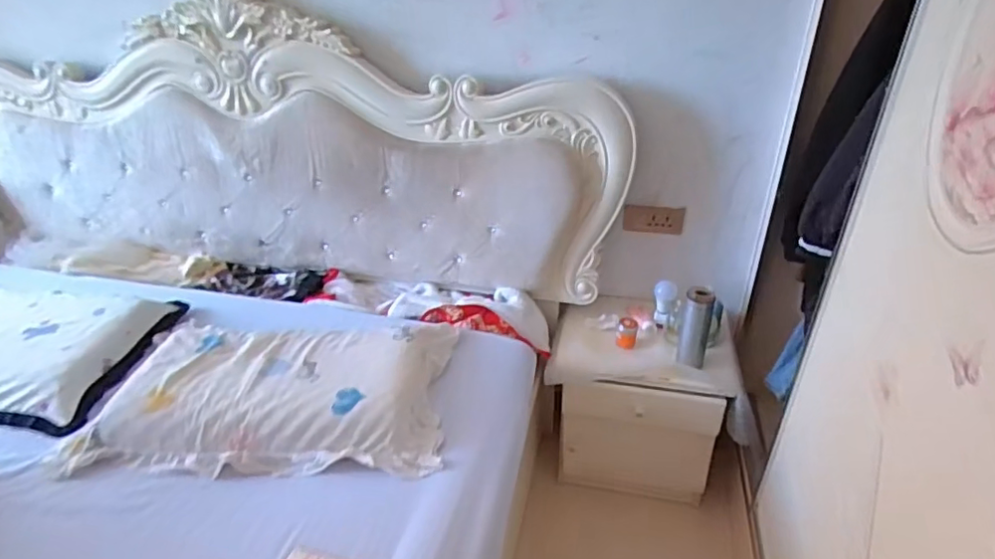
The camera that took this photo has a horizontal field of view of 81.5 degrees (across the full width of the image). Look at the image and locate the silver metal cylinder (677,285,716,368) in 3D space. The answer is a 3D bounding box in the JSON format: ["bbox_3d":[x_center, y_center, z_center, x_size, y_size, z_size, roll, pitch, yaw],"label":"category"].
[{"bbox_3d":[0.475,0.112,1.382,0.065,0.187,0.054,8,33,15],"label":"silver metal cylinder"}]

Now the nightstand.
[{"bbox_3d":[0.385,0.349,1.620,0.460,0.505,0.307,6,33,11],"label":"nightstand"}]

